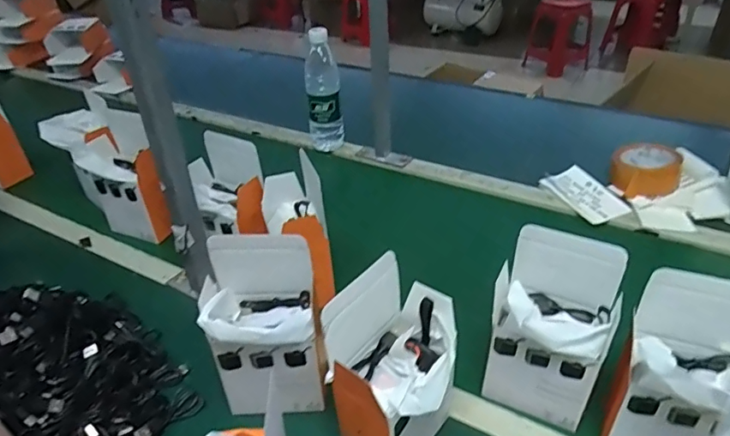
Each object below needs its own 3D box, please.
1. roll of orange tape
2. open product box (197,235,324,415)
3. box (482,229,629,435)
[{"bbox_3d":[0.464,-0.074,0.842,0.101,0.054,0.120,13,37,22],"label":"roll of orange tape"},{"bbox_3d":[-0.096,0.113,0.494,0.094,0.170,0.079,-3,34,1],"label":"open product box"},{"bbox_3d":[0.178,0.110,0.497,0.101,0.170,0.093,12,37,21],"label":"box"}]

